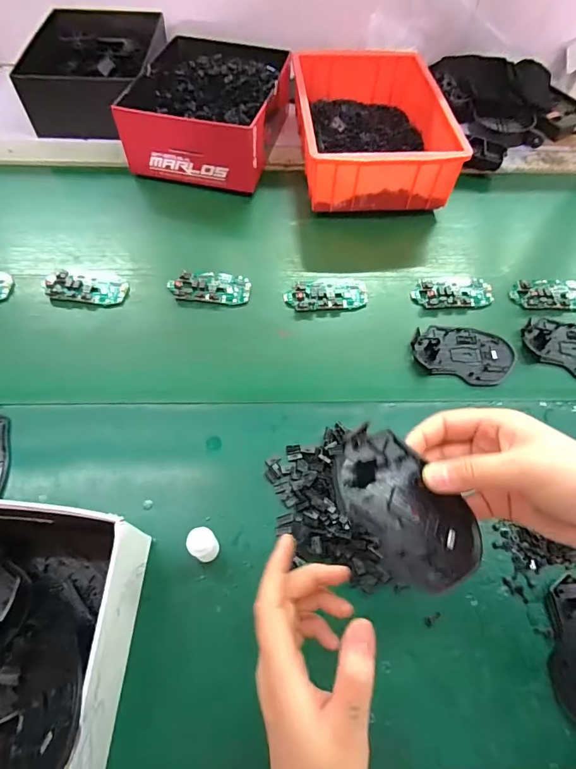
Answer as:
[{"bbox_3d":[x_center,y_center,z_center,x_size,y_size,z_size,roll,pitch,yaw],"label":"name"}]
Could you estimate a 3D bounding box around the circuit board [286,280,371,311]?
[{"bbox_3d":[0.047,-0.111,0.517,0.099,0.020,0.046,-6,60,-6],"label":"circuit board"}]

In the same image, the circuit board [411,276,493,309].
[{"bbox_3d":[0.205,-0.116,0.528,0.099,0.011,0.049,-5,60,-5],"label":"circuit board"}]

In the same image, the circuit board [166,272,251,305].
[{"bbox_3d":[-0.095,-0.118,0.517,0.096,0.015,0.044,4,59,0],"label":"circuit board"}]

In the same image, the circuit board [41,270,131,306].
[{"bbox_3d":[-0.244,-0.120,0.512,0.097,0.014,0.050,3,59,0],"label":"circuit board"}]

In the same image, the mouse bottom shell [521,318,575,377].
[{"bbox_3d":[0.334,-0.041,0.495,0.113,0.012,0.073,14,60,6],"label":"mouse bottom shell"}]

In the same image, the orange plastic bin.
[{"bbox_3d":[0.115,-0.380,0.622,0.200,0.085,0.282,-3,60,-4],"label":"orange plastic bin"}]

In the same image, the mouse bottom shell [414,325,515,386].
[{"bbox_3d":[0.200,-0.037,0.483,0.111,0.018,0.072,15,60,7],"label":"mouse bottom shell"}]

